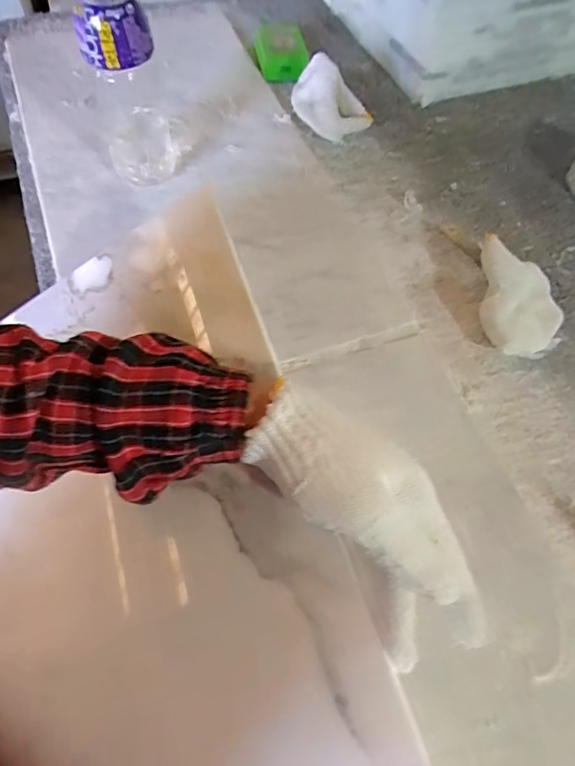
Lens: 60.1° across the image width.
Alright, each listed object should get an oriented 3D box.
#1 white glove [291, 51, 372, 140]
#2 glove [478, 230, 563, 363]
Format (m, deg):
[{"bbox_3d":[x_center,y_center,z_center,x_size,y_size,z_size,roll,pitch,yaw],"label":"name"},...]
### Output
[{"bbox_3d":[0.047,-0.337,0.591,0.101,0.051,0.056,38,65,16],"label":"white glove"},{"bbox_3d":[0.221,-0.078,0.469,0.082,0.044,0.119,5,60,-1],"label":"glove"}]

